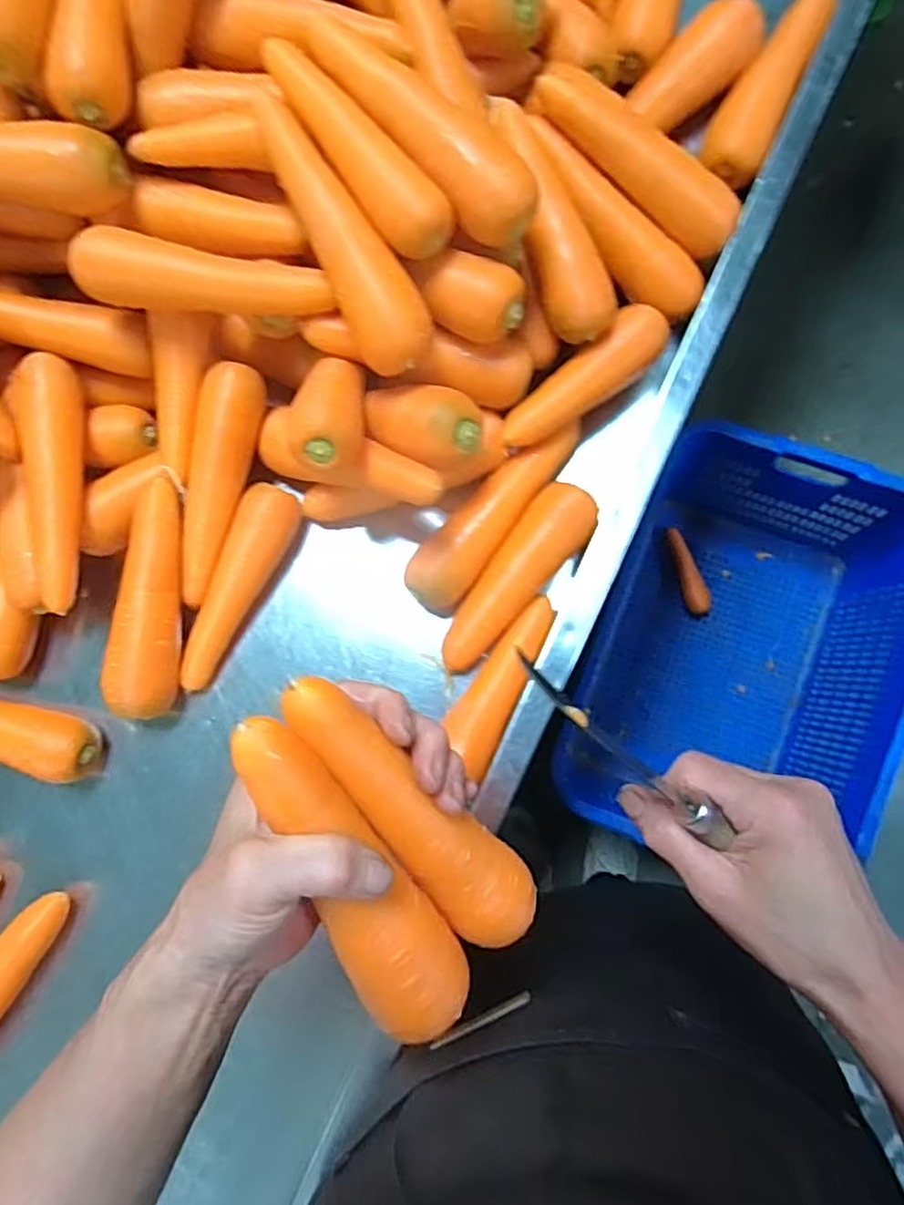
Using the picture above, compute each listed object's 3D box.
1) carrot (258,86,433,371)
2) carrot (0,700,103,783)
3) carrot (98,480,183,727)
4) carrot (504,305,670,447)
[{"bbox_3d":[-0.067,-0.227,0.419,0.044,0.047,0.173,-28,80,2],"label":"carrot"},{"bbox_3d":[-0.345,0.090,0.516,0.168,0.037,0.049,18,85,8],"label":"carrot"},{"bbox_3d":[-0.222,-0.002,0.507,0.041,0.041,0.171,7,83,7],"label":"carrot"},{"bbox_3d":[0.094,-0.159,0.483,0.140,0.030,0.035,-37,80,0],"label":"carrot"}]

